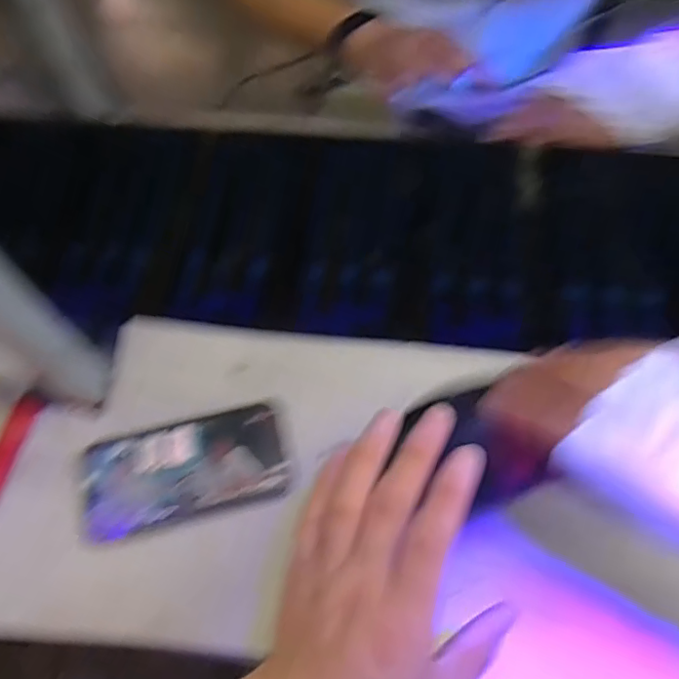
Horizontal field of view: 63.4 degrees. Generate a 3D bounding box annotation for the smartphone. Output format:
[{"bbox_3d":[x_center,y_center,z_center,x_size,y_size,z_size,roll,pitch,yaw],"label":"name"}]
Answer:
[{"bbox_3d":[-0.122,0.102,0.434,0.156,0.009,0.081,-15,66,-6],"label":"smartphone"}]

